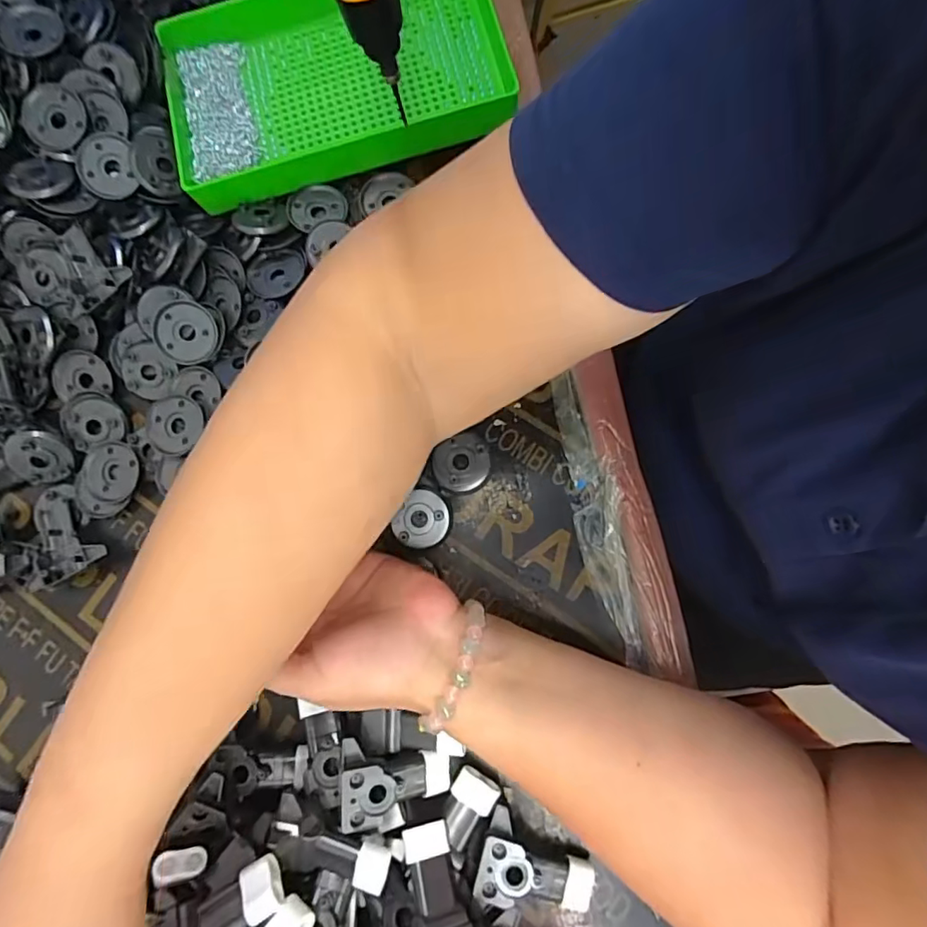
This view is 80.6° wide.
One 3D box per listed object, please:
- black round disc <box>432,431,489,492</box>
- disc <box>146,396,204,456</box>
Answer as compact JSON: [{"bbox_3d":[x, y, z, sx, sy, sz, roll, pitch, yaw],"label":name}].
[{"bbox_3d":[-0.001,0.000,0.367,0.038,0.007,0.035,-1,80,4],"label":"black round disc"},{"bbox_3d":[-0.205,-0.027,0.384,0.039,0.006,0.041,-1,80,4],"label":"disc"}]

